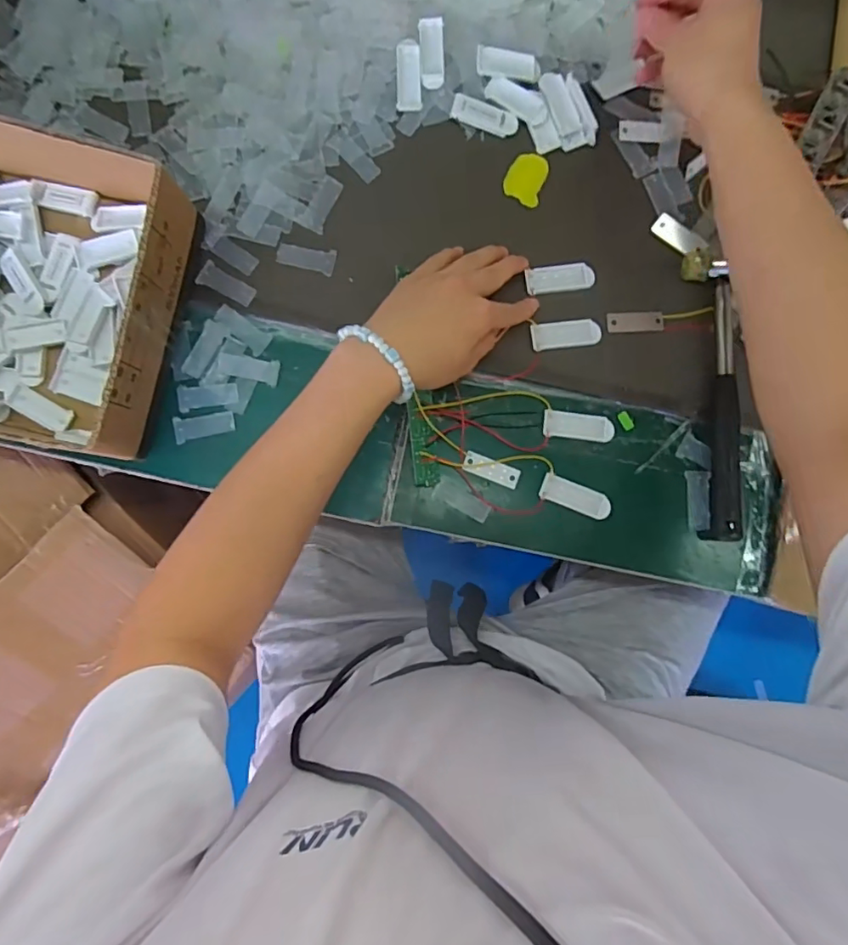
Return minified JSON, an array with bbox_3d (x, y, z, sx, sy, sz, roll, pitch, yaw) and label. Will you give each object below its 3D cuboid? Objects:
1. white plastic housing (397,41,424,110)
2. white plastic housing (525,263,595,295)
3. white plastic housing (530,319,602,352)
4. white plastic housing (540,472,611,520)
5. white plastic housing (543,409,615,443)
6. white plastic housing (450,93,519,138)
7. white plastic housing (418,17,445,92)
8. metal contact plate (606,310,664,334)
[{"bbox_3d":[-0.013,-0.339,0.468,0.021,0.004,0.056,-2,98,-2],"label":"white plastic housing"},{"bbox_3d":[0.115,-0.163,0.460,0.057,0.008,0.020,-6,83,0],"label":"white plastic housing"},{"bbox_3d":[0.118,-0.115,0.458,0.057,0.009,0.022,-7,83,-3],"label":"white plastic housing"},{"bbox_3d":[0.124,0.020,0.447,0.057,0.004,0.023,22,83,1],"label":"white plastic housing"},{"bbox_3d":[0.128,-0.038,0.453,0.057,0.004,0.023,7,83,-1],"label":"white plastic housing"},{"bbox_3d":[0.053,-0.309,0.477,0.058,0.012,0.020,17,83,0],"label":"white plastic housing"},{"bbox_3d":[0.007,-0.358,0.469,0.021,0.010,0.056,-1,83,-2],"label":"white plastic housing"},{"bbox_3d":[0.178,-0.127,0.463,0.046,0.004,0.019,-2,83,-2],"label":"metal contact plate"}]

